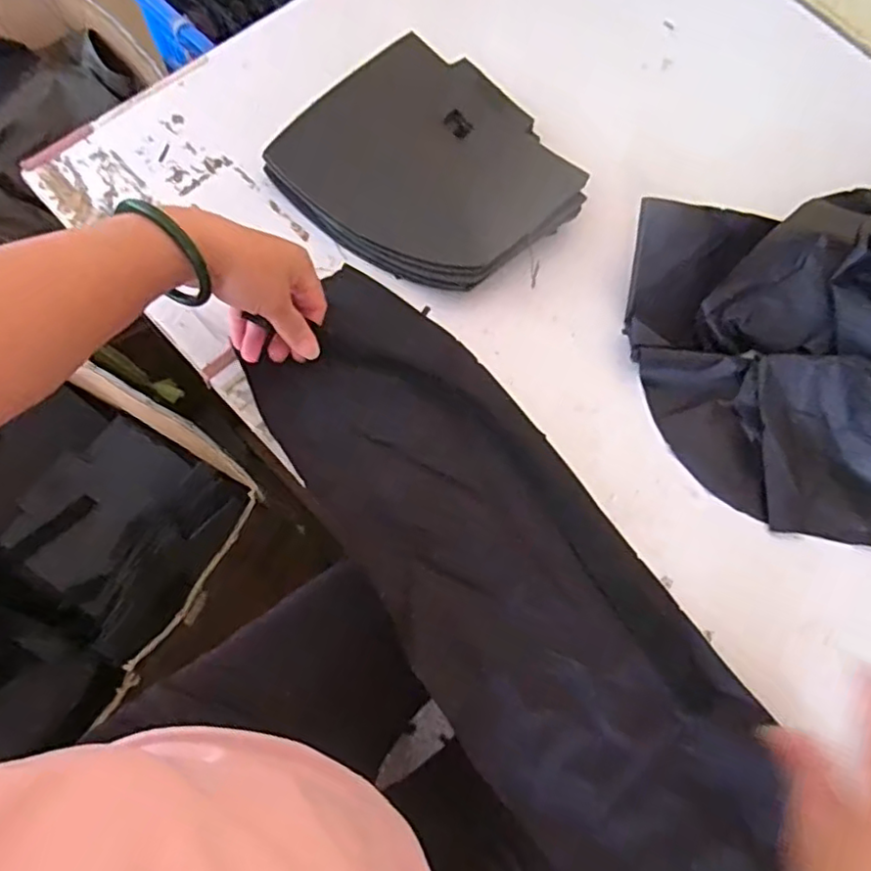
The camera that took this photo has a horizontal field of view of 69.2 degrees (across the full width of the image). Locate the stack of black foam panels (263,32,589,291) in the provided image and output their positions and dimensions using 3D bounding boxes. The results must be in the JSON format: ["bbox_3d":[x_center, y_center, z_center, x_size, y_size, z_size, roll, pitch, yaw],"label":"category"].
[{"bbox_3d":[-0.004,-0.229,0.552,0.198,0.029,0.223,-43,78,-13],"label":"stack of black foam panels"}]

